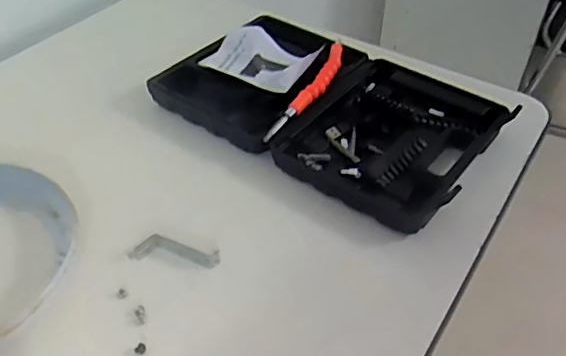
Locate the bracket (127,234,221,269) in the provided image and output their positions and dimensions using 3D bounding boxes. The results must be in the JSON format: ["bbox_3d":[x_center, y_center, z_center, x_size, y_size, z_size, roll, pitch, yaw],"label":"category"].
[{"bbox_3d":[-0.090,0.060,0.489,0.074,0.009,0.023,4,43,6],"label":"bracket"}]

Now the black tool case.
[{"bbox_3d":[0.047,-0.082,0.613,0.329,0.035,0.196,27,50,27],"label":"black tool case"}]

